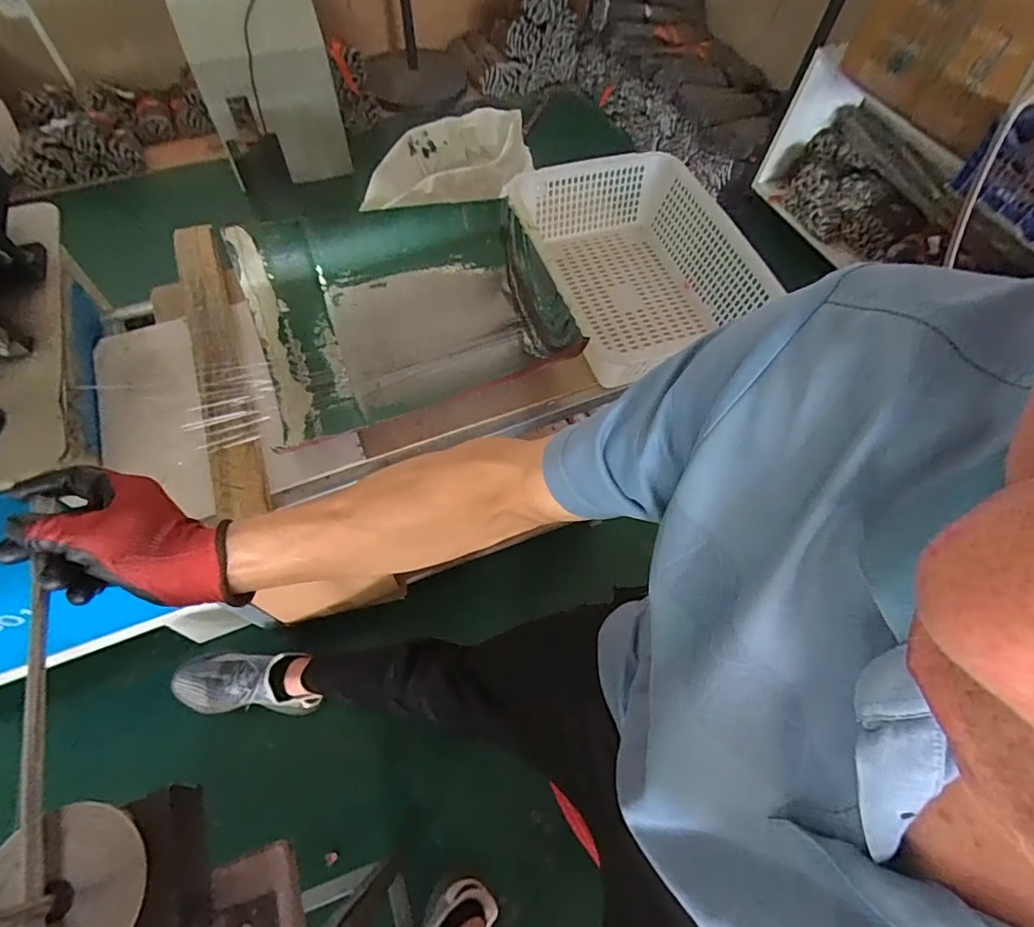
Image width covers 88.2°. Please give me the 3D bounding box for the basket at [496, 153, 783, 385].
[{"bbox_3d":[0.182,-0.304,0.820,0.260,0.127,0.366,-22,64,-15],"label":"basket"}]

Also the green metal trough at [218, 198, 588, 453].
[{"bbox_3d":[-0.158,-0.207,0.742,0.394,0.139,0.255,-19,64,-13],"label":"green metal trough"}]

